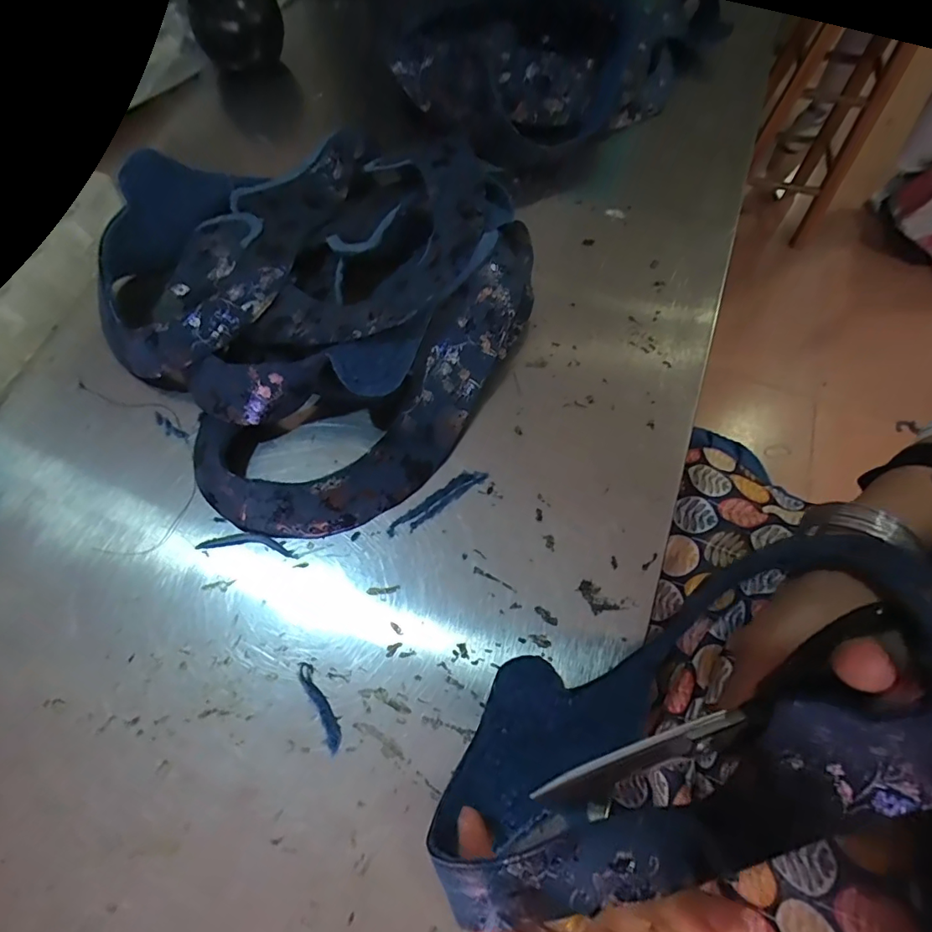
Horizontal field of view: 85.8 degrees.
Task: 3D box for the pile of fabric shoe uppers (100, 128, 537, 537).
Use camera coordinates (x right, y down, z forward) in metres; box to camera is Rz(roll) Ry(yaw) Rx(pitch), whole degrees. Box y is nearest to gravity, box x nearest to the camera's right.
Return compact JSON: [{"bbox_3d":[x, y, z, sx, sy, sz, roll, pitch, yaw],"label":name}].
[{"bbox_3d":[-0.106,-0.122,0.335,0.272,0.064,0.289,0,65,-1],"label":"pile of fabric shoe uppers"}]

